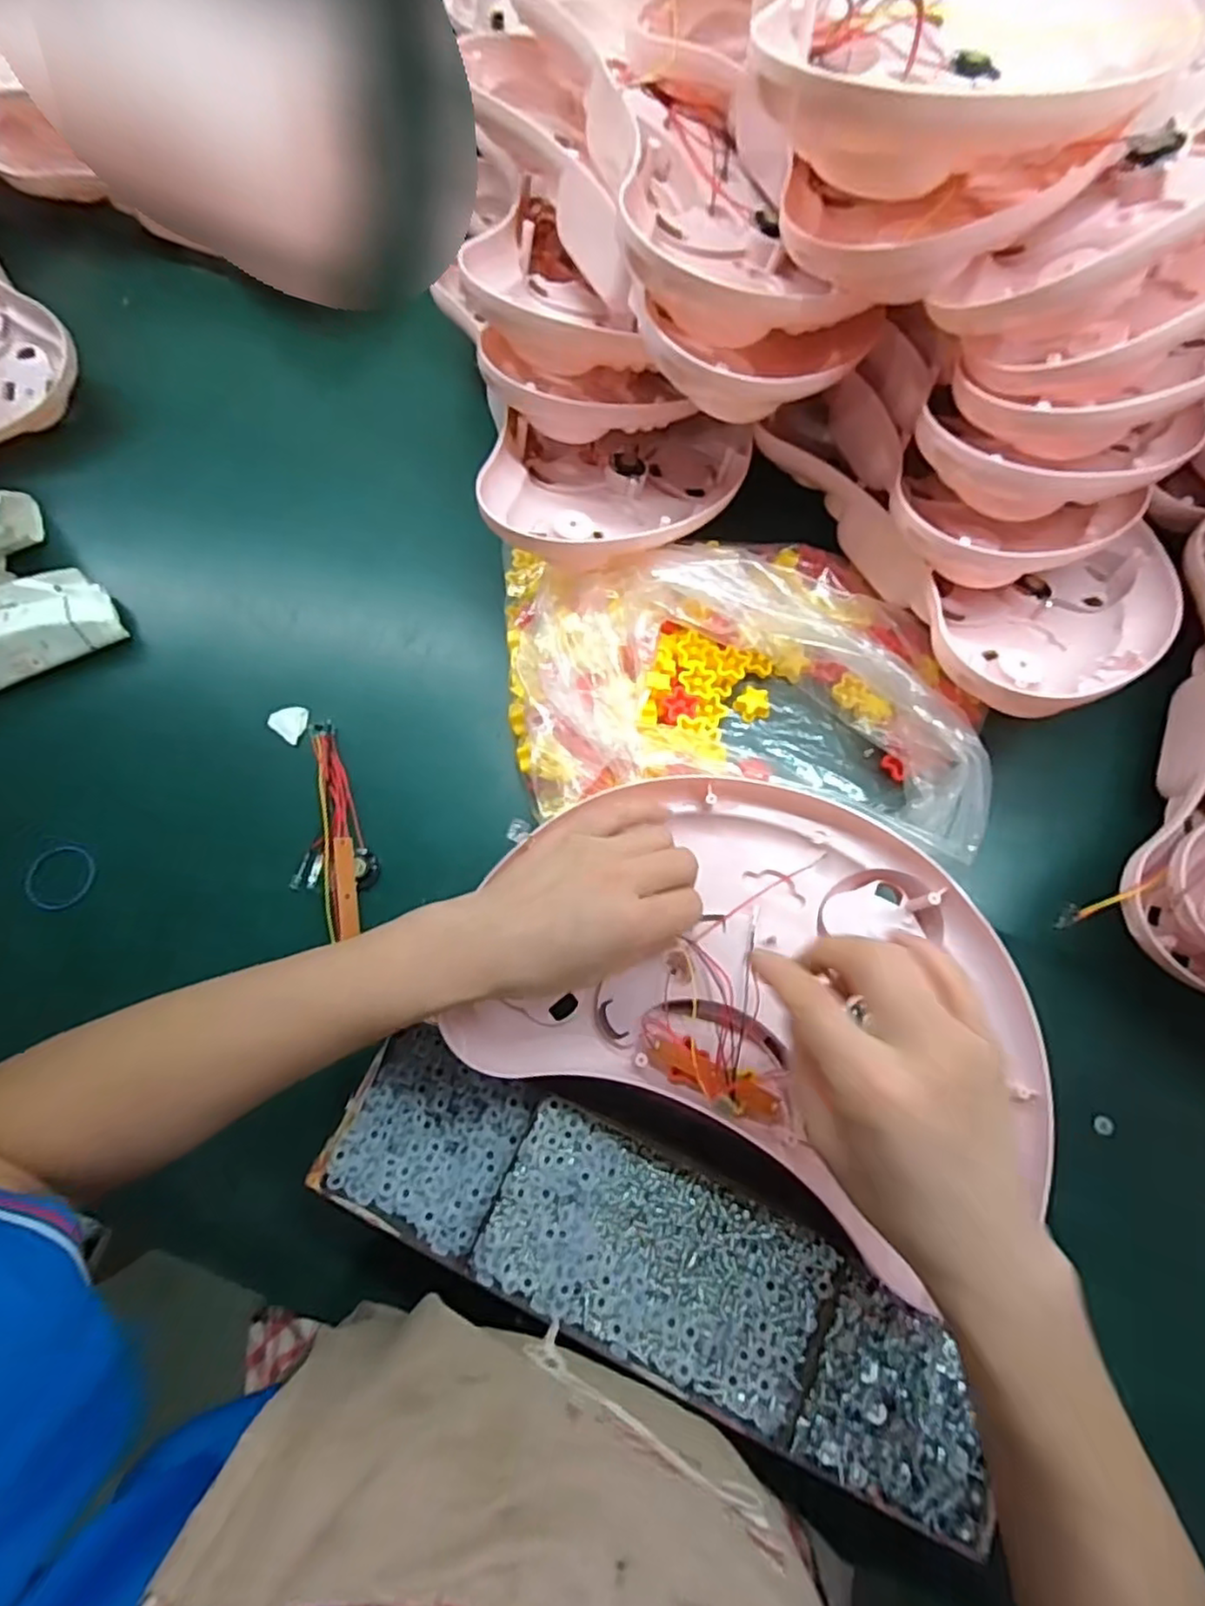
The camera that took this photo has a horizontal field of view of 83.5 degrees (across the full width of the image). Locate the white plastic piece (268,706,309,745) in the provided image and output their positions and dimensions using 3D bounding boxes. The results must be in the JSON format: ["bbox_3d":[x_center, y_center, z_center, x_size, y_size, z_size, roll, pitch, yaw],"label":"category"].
[{"bbox_3d":[-0.229,-0.060,0.498,0.027,0.004,0.025,37,76,11],"label":"white plastic piece"}]

